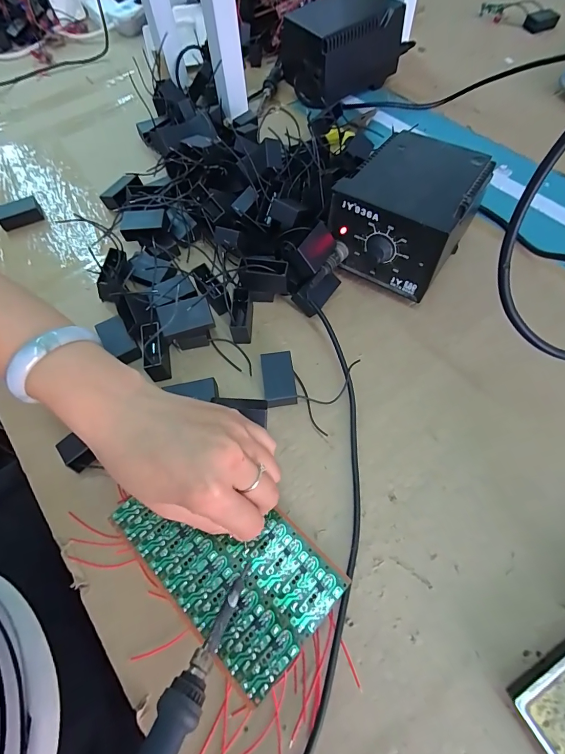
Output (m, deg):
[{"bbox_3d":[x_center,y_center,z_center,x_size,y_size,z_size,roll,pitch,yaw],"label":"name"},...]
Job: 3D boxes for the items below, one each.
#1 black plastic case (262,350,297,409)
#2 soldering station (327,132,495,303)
[{"bbox_3d":[-0.003,0.002,0.327,0.028,0.018,0.049,-8,62,-1],"label":"black plastic case"},{"bbox_3d":[0.125,-0.164,0.364,0.114,0.095,0.142,29,67,16],"label":"soldering station"}]

